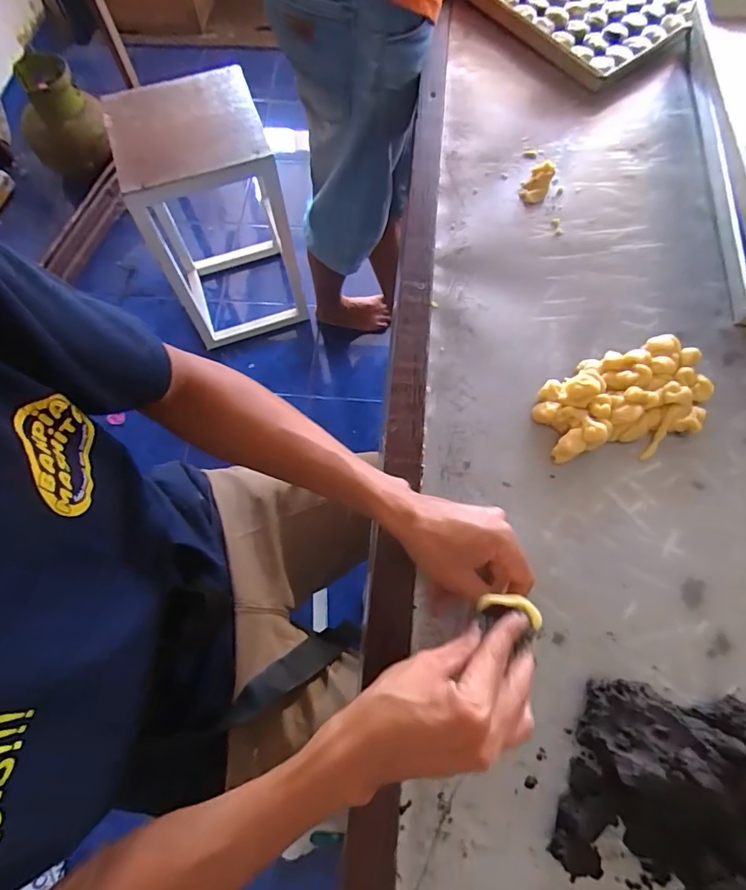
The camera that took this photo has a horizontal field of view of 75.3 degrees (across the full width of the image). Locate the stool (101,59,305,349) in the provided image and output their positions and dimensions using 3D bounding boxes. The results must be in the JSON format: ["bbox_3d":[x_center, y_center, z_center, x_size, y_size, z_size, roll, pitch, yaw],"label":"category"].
[{"bbox_3d":[-0.387,-0.560,1.239,0.303,0.563,0.338,-20,69,-7],"label":"stool"}]

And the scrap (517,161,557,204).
[{"bbox_3d":[0.207,-0.332,0.609,0.033,0.025,0.050,22,70,9],"label":"scrap"}]

